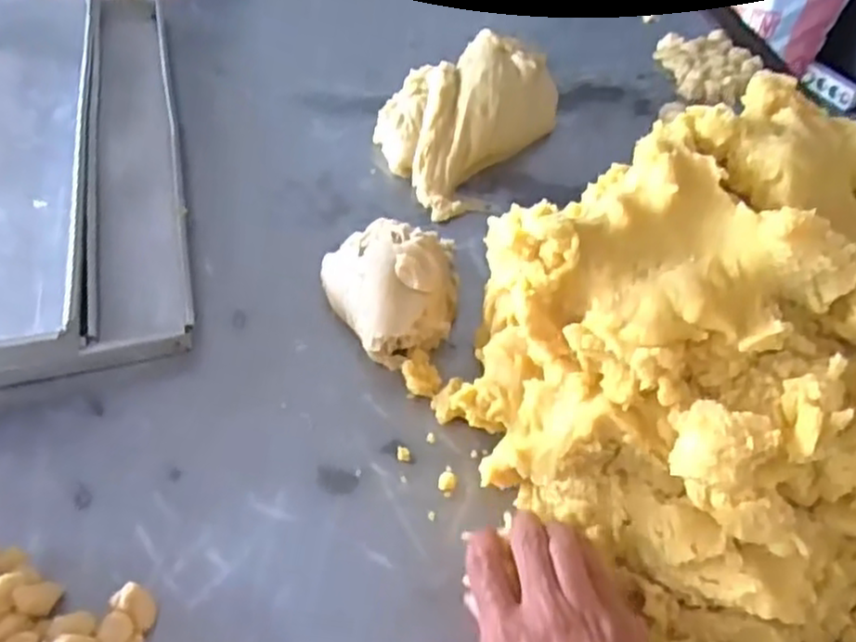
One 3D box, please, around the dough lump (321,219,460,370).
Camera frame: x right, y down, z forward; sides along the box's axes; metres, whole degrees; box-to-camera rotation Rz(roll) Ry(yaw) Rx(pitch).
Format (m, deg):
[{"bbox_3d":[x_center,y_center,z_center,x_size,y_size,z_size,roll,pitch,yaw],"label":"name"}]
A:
[{"bbox_3d":[-0.026,-0.030,0.541,0.100,0.053,0.118,-1,50,-3],"label":"dough lump"}]

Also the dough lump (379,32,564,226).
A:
[{"bbox_3d":[0.027,-0.194,0.668,0.137,0.069,0.198,26,53,18],"label":"dough lump"}]

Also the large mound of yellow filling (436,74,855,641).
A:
[{"bbox_3d":[0.172,0.039,0.400,0.228,0.178,0.248,-21,55,-19],"label":"large mound of yellow filling"}]

